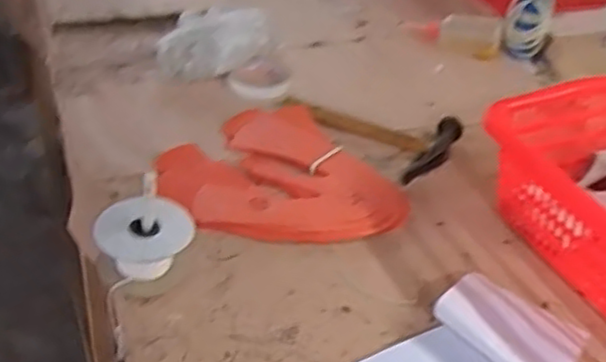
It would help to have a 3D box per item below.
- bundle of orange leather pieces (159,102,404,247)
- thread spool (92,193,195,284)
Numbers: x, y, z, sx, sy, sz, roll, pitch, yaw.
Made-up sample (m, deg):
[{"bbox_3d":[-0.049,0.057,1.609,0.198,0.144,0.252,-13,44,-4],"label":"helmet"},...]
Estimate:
[{"bbox_3d":[-0.036,-0.006,0.803,0.238,0.025,0.259,4,37,-3],"label":"bundle of orange leather pieces"},{"bbox_3d":[-0.156,0.059,0.675,0.092,0.062,0.079,-11,41,-21],"label":"thread spool"}]

